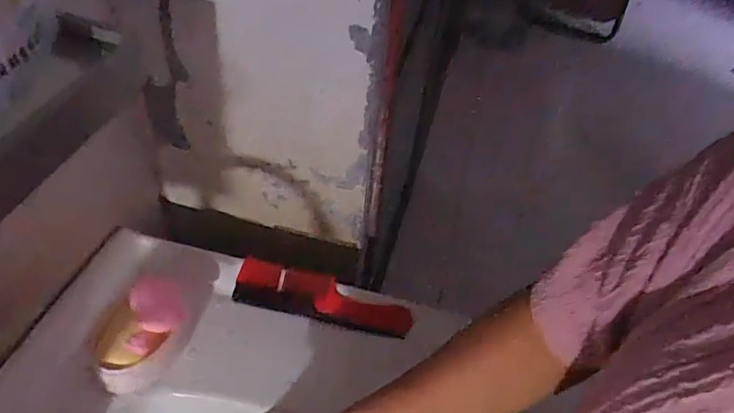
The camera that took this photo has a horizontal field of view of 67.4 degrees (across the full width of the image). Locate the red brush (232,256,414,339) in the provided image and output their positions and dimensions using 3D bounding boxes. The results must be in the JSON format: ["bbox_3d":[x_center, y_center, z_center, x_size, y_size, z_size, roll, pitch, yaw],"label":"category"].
[{"bbox_3d":[-0.051,0.110,0.668,0.212,0.042,0.049,12,45,5],"label":"red brush"}]

